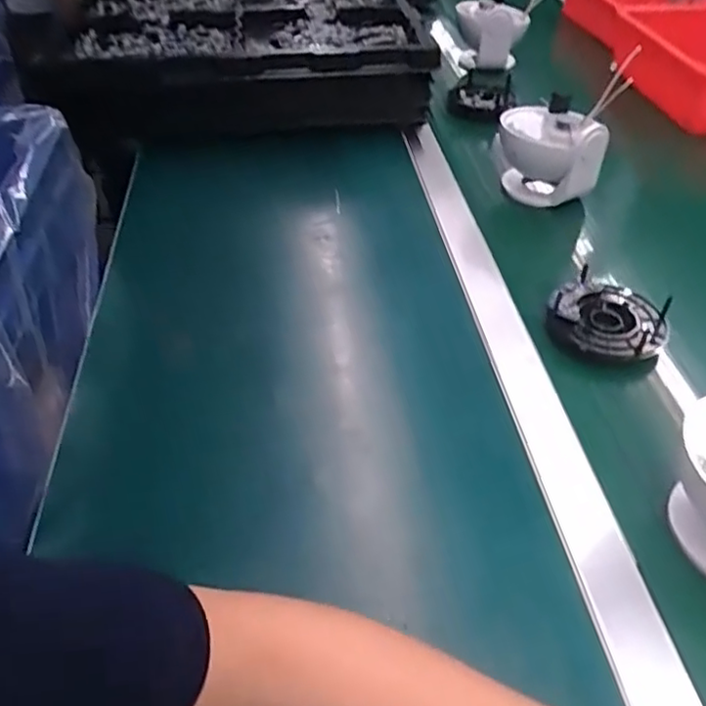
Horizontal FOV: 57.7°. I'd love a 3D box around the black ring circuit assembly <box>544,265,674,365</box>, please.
[{"bbox_3d":[0.228,-0.032,0.575,0.099,0.032,0.087,15,46,17],"label":"black ring circuit assembly"}]

